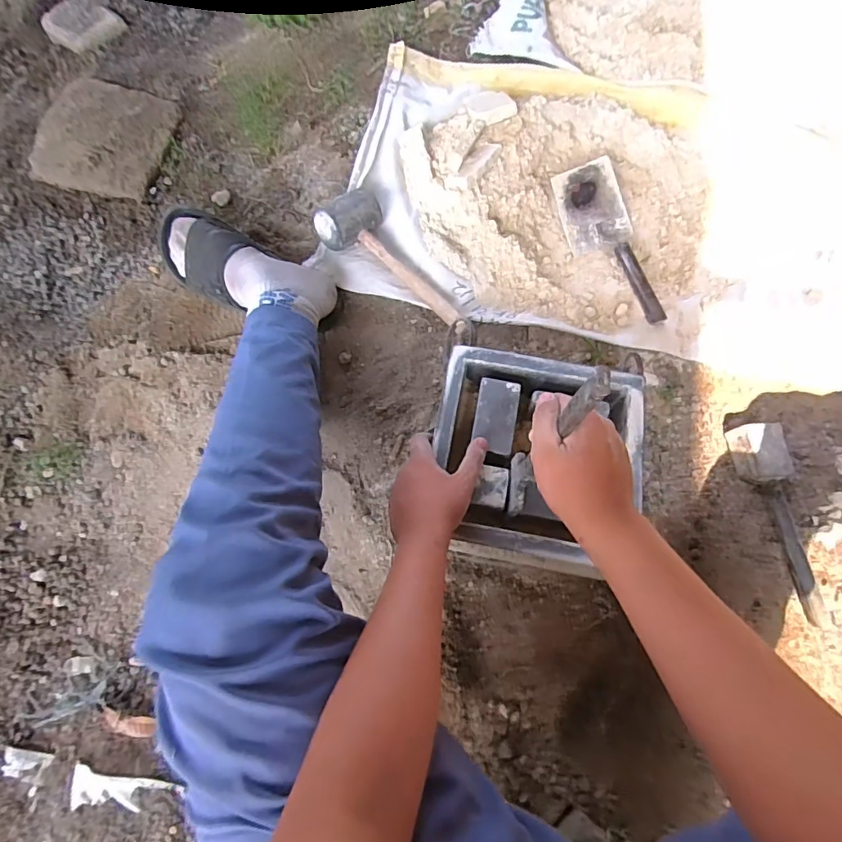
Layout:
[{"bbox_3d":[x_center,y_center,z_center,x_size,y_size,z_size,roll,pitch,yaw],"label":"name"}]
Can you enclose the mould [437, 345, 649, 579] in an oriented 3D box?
[{"bbox_3d":[0.137,0.050,0.637,0.237,0.121,0.241,10,73,5],"label":"mould"}]

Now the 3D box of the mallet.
[{"bbox_3d":[-0.044,-0.223,0.770,0.107,0.072,0.290,-33,75,-12],"label":"mallet"}]

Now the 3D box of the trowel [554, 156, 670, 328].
[{"bbox_3d":[0.310,-0.282,0.795,0.109,0.047,0.279,-21,73,-9],"label":"trowel"}]

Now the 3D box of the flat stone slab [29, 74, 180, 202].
[{"bbox_3d":[-0.534,-0.479,0.847,0.207,0.032,0.202,13,69,4],"label":"flat stone slab"}]

